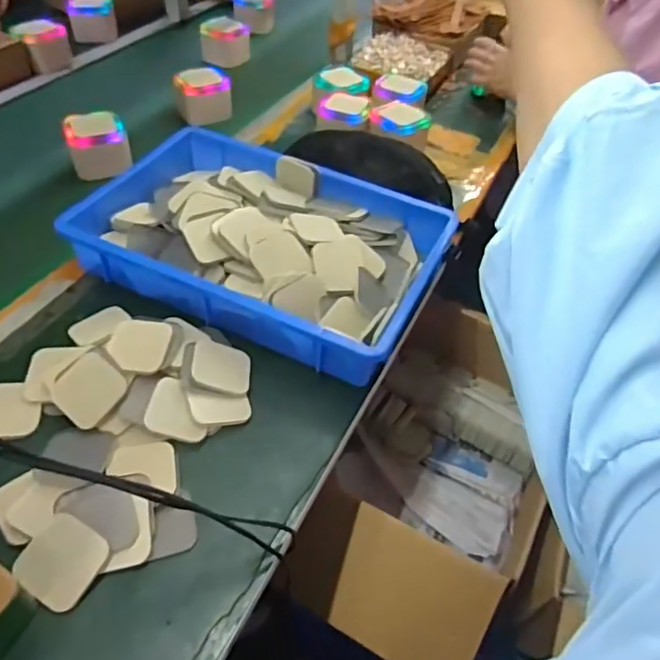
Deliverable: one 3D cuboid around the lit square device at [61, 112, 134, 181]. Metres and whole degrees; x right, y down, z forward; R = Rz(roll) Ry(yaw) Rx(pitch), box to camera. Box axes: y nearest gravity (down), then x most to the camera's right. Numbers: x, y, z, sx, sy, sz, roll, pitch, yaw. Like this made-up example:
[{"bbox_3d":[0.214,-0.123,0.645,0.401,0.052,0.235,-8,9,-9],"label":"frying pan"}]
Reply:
[{"bbox_3d":[-0.367,-0.292,0.923,0.089,0.086,0.063,-12,48,-17],"label":"lit square device"}]

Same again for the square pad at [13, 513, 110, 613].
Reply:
[{"bbox_3d":[-0.233,0.200,0.504,0.067,0.004,0.065,29,65,11],"label":"square pad"}]

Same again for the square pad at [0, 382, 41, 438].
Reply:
[{"bbox_3d":[-0.338,0.083,0.607,0.063,0.005,0.064,3,50,-16],"label":"square pad"}]

